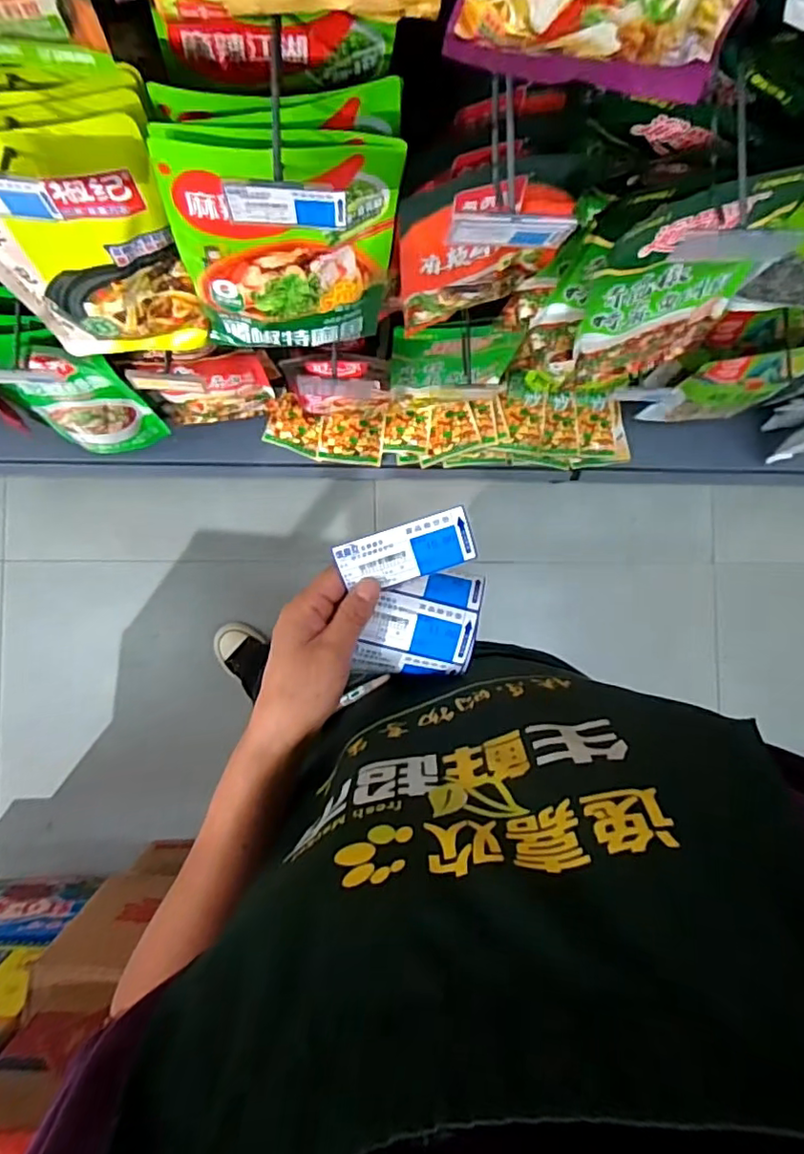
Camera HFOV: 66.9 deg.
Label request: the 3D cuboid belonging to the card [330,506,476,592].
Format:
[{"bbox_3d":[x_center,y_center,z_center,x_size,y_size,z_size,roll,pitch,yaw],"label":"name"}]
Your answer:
[{"bbox_3d":[0.003,-0.016,0.396,0.086,0.004,0.037,-18,109,3],"label":"card"}]

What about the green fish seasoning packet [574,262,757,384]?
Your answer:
[{"bbox_3d":[0.297,-0.299,0.723,0.215,0.202,0.056,-11,88,-6],"label":"green fish seasoning packet"}]

